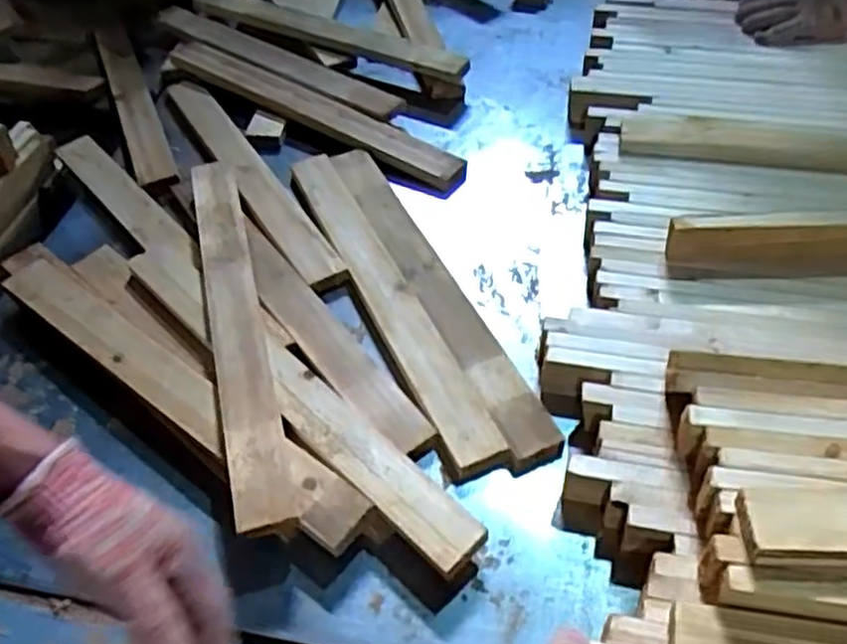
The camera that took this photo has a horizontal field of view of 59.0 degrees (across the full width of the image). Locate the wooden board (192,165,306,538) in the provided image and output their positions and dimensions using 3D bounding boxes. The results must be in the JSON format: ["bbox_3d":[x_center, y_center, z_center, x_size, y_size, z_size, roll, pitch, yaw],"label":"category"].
[{"bbox_3d":[-0.188,-0.013,0.740,0.053,0.022,0.479,-15,48,-8],"label":"wooden board"}]

